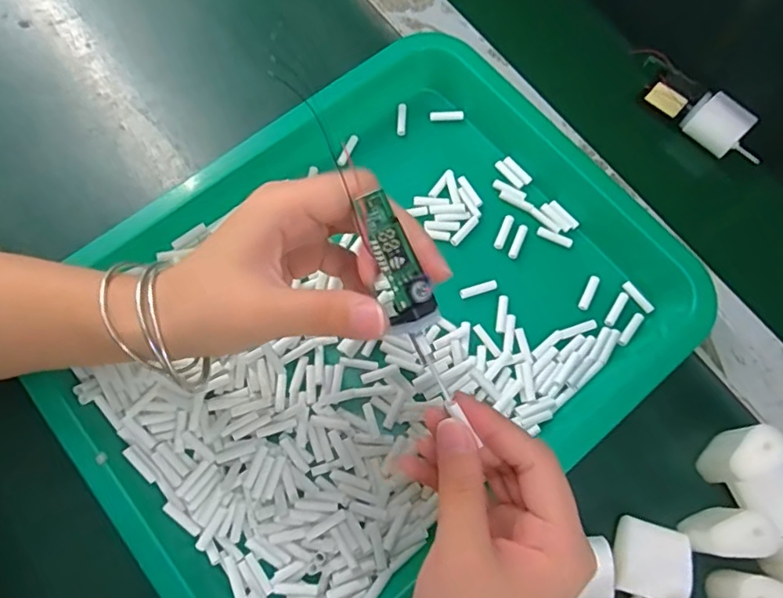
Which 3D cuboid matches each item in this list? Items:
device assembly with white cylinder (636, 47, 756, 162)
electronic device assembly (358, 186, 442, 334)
[{"bbox_3d":[0.215,-0.135,0.406,0.036,0.035,0.107,-41,77,-14],"label":"device assembly with white cylinder"},{"bbox_3d":[0.001,-0.012,0.202,0.017,0.009,0.049,-24,97,-10],"label":"electronic device assembly"}]

